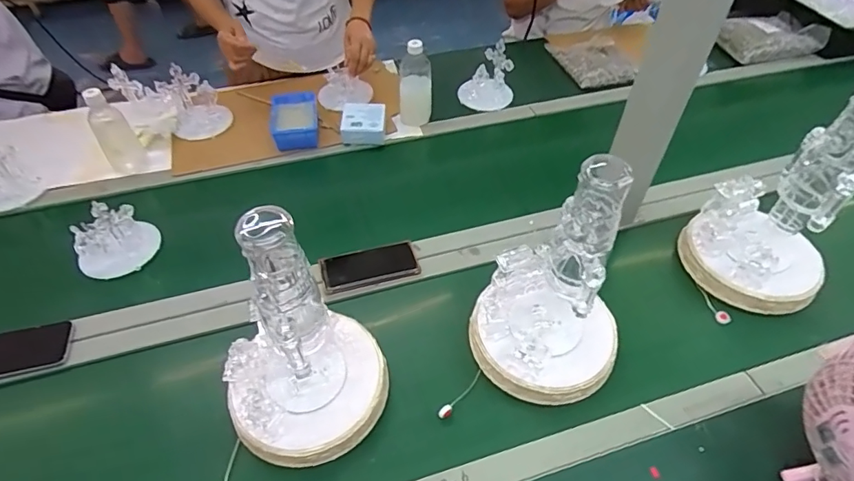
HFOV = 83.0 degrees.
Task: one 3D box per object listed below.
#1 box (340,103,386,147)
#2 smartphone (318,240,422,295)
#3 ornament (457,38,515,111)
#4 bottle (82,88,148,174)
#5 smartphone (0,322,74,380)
[{"bbox_3d":[-0.136,-0.251,1.037,0.093,0.047,0.089,-1,49,0],"label":"box"},{"bbox_3d":[-0.097,0.043,0.812,0.157,0.017,0.073,-14,50,-10],"label":"smartphone"},{"bbox_3d":[0.137,-0.374,1.116,0.126,0.112,0.101,13,50,13],"label":"ornament"},{"bbox_3d":[-0.603,-0.210,0.924,0.069,0.176,0.058,-30,54,-23],"label":"bottle"},{"bbox_3d":[-0.611,0.167,0.702,0.166,0.010,0.082,-10,44,-14],"label":"smartphone"}]

